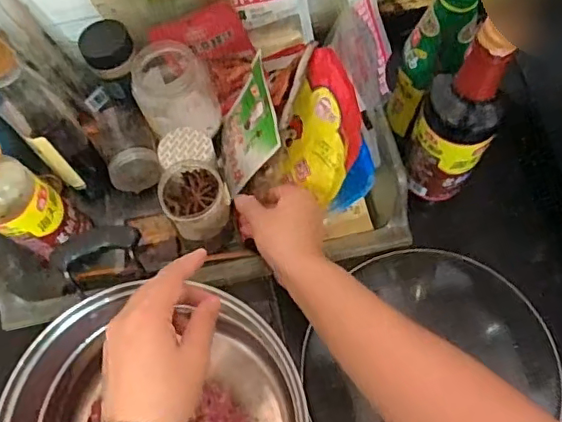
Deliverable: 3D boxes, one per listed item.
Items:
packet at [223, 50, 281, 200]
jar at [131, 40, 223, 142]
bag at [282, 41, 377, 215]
[{"bbox_3d":[-0.036,-0.086,0.604,0.011,0.120,0.105,6,60,-28],"label":"packet"},{"bbox_3d":[-0.117,-0.129,0.647,0.085,0.083,0.095,-22,69,-7],"label":"jar"},{"bbox_3d":[0.035,-0.074,0.564,0.044,0.132,0.138,-4,65,-42],"label":"bag"}]

